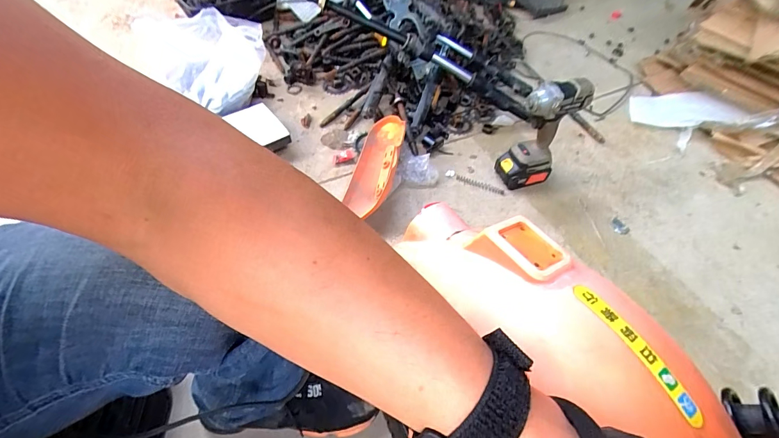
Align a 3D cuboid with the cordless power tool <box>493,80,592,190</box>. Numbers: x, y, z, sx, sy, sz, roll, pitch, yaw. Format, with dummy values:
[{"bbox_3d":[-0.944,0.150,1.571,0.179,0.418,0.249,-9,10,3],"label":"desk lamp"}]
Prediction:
[{"bbox_3d":[0.324,-0.176,0.809,0.113,0.249,0.098,-34,62,-24],"label":"cordless power tool"}]

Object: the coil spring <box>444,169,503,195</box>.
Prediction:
[{"bbox_3d":[0.204,-0.086,0.889,0.142,0.012,0.018,22,55,13],"label":"coil spring"}]

